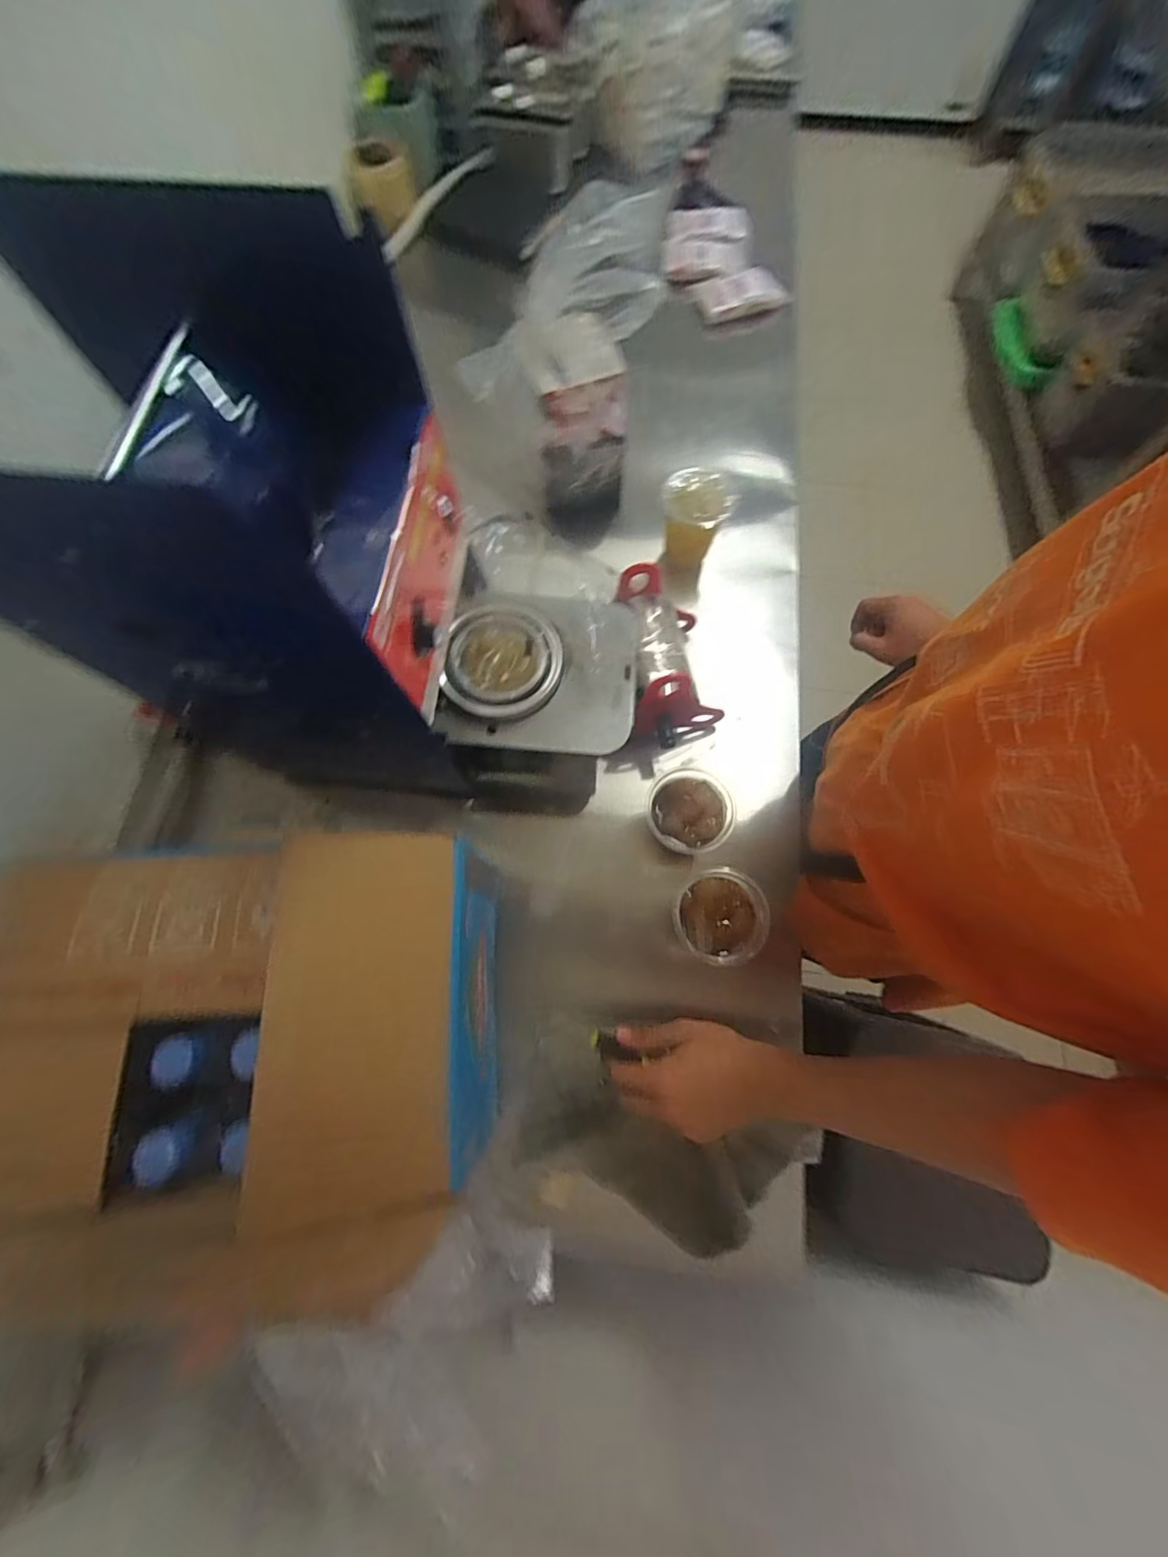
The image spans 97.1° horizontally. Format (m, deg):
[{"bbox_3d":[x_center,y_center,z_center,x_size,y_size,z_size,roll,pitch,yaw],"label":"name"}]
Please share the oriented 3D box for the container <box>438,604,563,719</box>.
[{"bbox_3d":[-0.081,-0.119,0.515,0.113,0.036,0.122,0,73,1],"label":"container"}]

